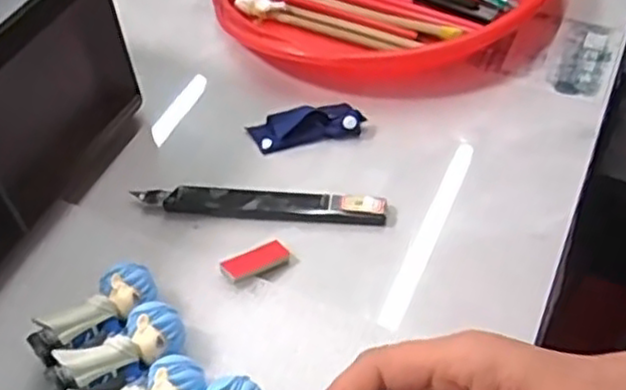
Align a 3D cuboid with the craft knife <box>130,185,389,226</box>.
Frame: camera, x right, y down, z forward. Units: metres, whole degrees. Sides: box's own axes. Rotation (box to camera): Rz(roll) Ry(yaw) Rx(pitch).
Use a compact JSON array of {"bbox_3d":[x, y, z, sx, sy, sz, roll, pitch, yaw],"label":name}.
[{"bbox_3d":[-0.030,0.005,0.401,0.138,0.010,0.017,3,50,5],"label":"craft knife"}]

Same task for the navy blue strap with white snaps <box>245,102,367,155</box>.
[{"bbox_3d":[-0.004,-0.043,0.439,0.066,0.013,0.025,-12,50,-7],"label":"navy blue strap with white snaps"}]

